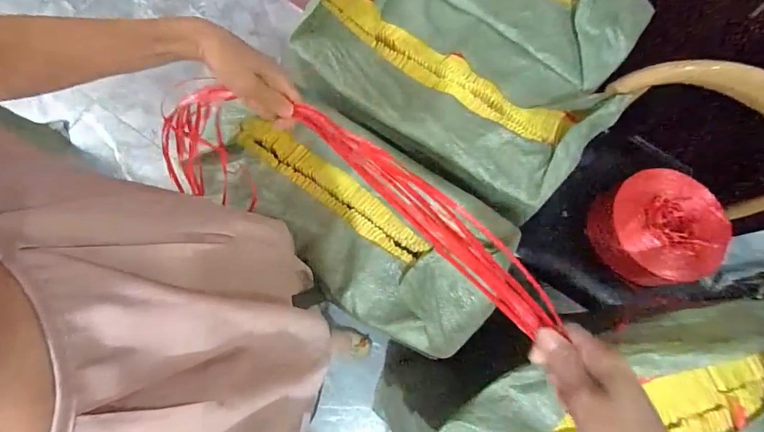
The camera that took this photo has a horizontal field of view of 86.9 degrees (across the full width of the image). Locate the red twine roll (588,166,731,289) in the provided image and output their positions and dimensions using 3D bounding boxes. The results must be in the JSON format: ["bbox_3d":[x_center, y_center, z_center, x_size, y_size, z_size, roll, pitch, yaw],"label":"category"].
[{"bbox_3d":[0.633,0.029,0.941,0.261,0.092,0.261,-3,77,13],"label":"red twine roll"}]

